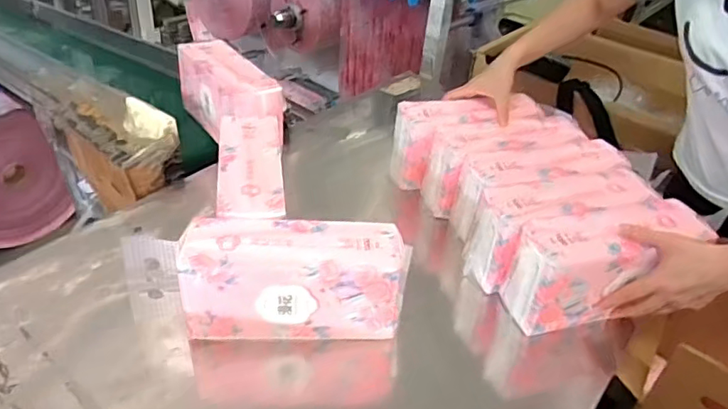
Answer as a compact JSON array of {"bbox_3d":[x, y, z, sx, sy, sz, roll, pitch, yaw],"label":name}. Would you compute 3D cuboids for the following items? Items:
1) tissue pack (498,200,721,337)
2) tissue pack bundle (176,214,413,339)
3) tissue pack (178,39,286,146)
[{"bbox_3d":[0.322,0.078,0.747,0.251,0.123,0.083,-8,39,-18],"label":"tissue pack"},{"bbox_3d":[-0.085,0.091,0.693,0.255,0.120,0.092,2,37,-5],"label":"tissue pack bundle"},{"bbox_3d":[-0.234,-0.189,0.979,0.097,0.118,0.244,-18,43,-28],"label":"tissue pack"}]

